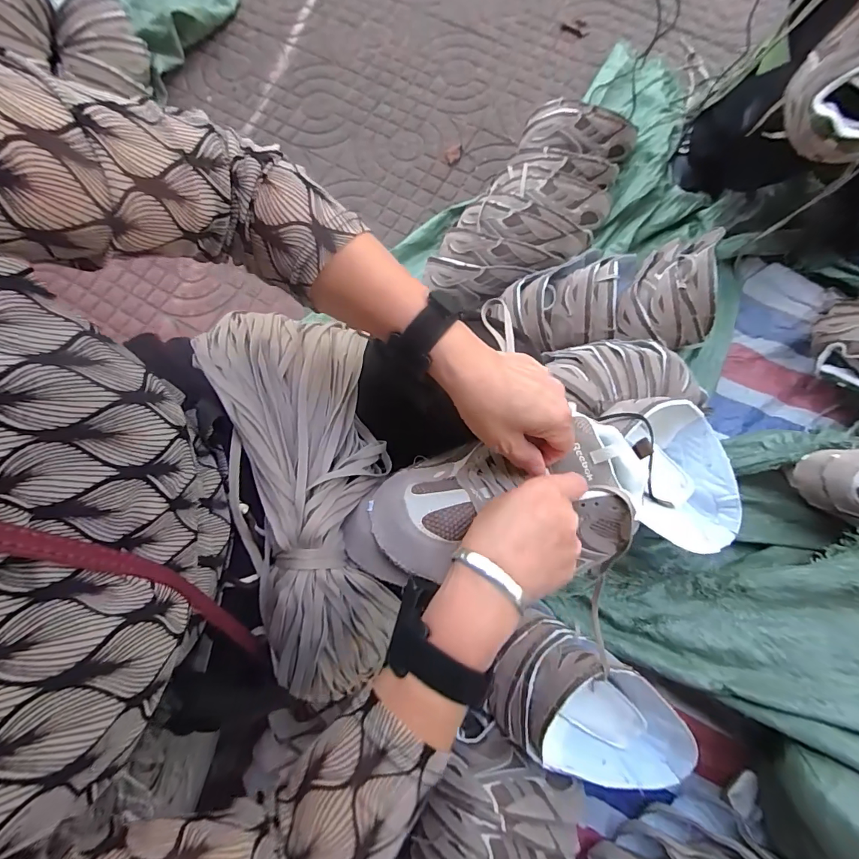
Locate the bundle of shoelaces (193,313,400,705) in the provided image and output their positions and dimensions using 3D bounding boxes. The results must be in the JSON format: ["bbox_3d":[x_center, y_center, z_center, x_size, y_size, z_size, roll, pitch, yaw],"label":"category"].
[{"bbox_3d":[-0.100,0.048,0.385,0.133,0.074,0.335,-19,79,-2],"label":"bundle of shoelaces"}]

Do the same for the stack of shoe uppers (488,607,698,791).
[{"bbox_3d":[0.227,0.405,0.602,0.298,0.093,0.176,35,83,8],"label":"stack of shoe uppers"}]

